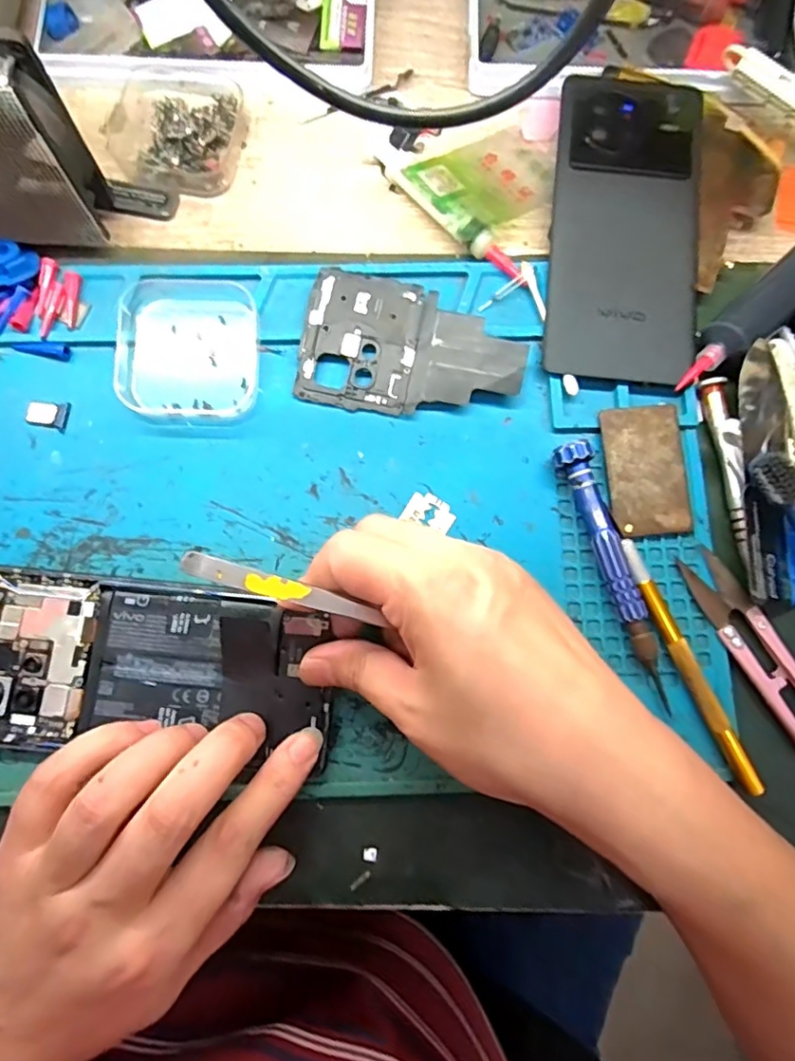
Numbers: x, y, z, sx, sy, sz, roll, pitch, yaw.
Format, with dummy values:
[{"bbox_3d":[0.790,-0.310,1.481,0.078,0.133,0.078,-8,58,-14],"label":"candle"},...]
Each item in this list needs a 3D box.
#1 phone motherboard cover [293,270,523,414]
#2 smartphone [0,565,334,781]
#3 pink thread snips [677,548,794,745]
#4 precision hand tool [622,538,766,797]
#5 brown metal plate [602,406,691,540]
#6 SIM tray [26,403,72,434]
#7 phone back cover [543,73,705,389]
[{"bbox_3d":[0.007,-0.086,0.272,0.104,0.005,0.064,11,87,4],"label":"phone motherboard cover"},{"bbox_3d":[-0.109,0.056,0.241,0.160,0.015,0.070,2,80,2],"label":"smartphone"},{"bbox_3d":[0.161,0.055,0.249,0.022,0.008,0.097,-27,81,-5],"label":"pink thread snips"},{"bbox_3d":[0.125,0.057,0.246,0.008,0.012,0.113,-22,81,-5],"label":"precision hand tool"},{"bbox_3d":[0.117,-0.028,0.265,0.038,0.005,0.060,-2,80,-1],"label":"brown metal plate"},{"bbox_3d":[-0.165,-0.055,0.268,0.019,0.004,0.013,11,80,1],"label":"SIM tray"},{"bbox_3d":[0.115,-0.152,0.282,0.071,0.013,0.162,6,80,0],"label":"phone back cover"}]

